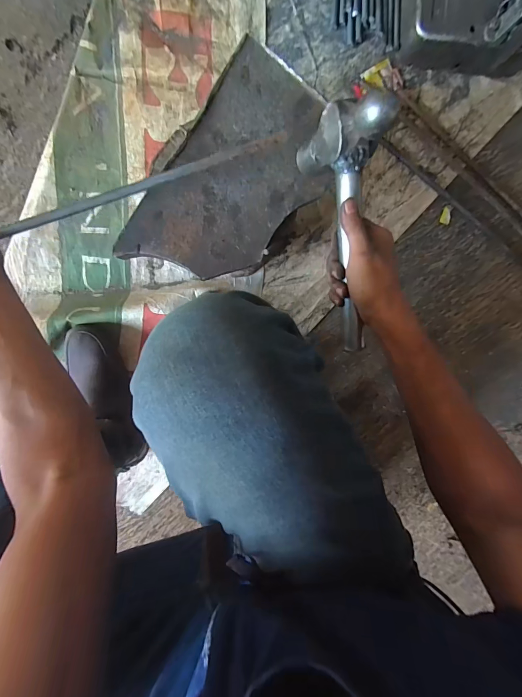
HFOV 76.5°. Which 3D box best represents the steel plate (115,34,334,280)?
[{"bbox_3d":[-0.040,-0.204,0.410,0.178,0.009,0.285,43,93,-10],"label":"steel plate"}]

